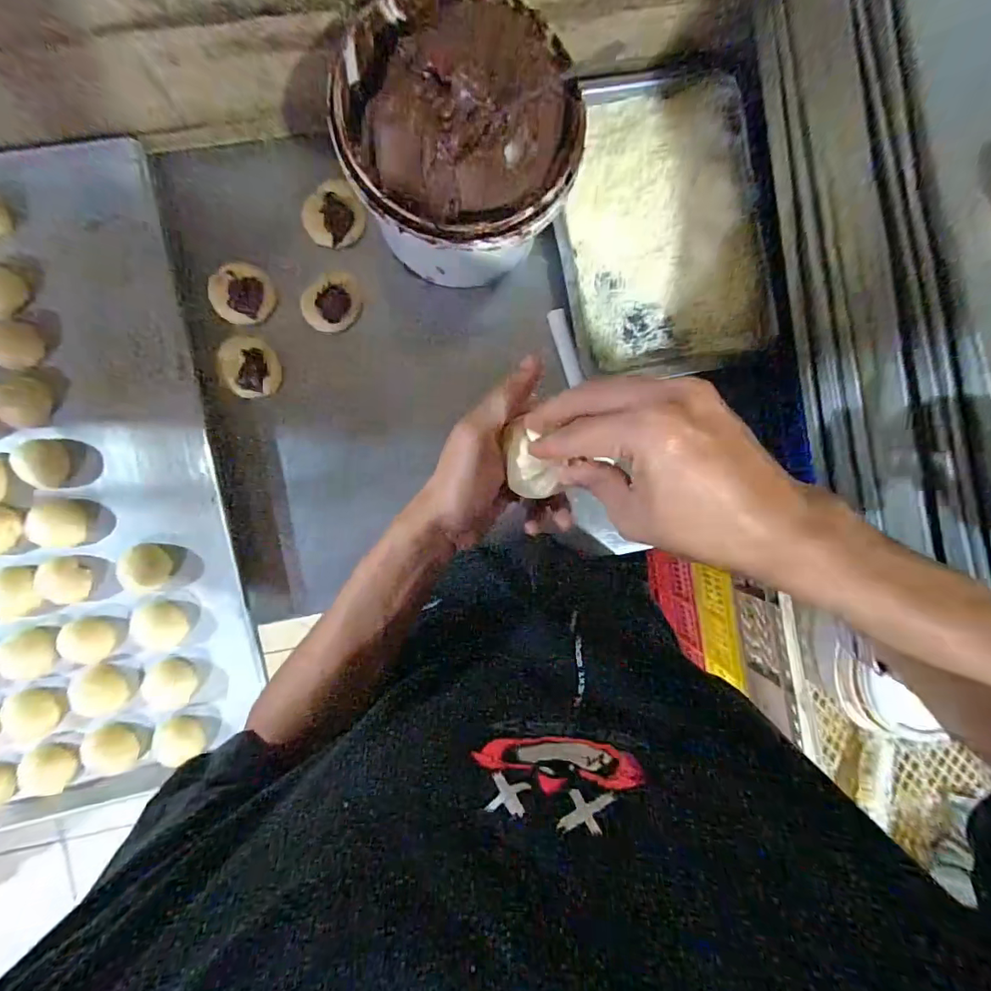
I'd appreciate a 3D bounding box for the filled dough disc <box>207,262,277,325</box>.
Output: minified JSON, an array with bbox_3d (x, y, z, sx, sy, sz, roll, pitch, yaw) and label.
[{"bbox_3d":[-0.292,-0.233,0.574,0.068,0.008,0.067,0,92,-5],"label":"filled dough disc"}]

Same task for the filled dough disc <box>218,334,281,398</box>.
[{"bbox_3d":[-0.287,-0.149,0.581,0.065,0.016,0.068,0,92,-5],"label":"filled dough disc"}]

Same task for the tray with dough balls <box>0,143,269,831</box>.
[{"bbox_3d":[-0.542,0.006,0.558,0.464,0.040,0.713,-12,93,-4],"label":"tray with dough balls"}]

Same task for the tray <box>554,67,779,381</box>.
[{"bbox_3d":[0.195,-0.319,0.595,0.246,0.064,0.334,-10,93,-4],"label":"tray"}]

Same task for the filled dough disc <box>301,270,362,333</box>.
[{"bbox_3d":[-0.188,-0.227,0.580,0.073,0.020,0.057,-42,95,-2],"label":"filled dough disc"}]

